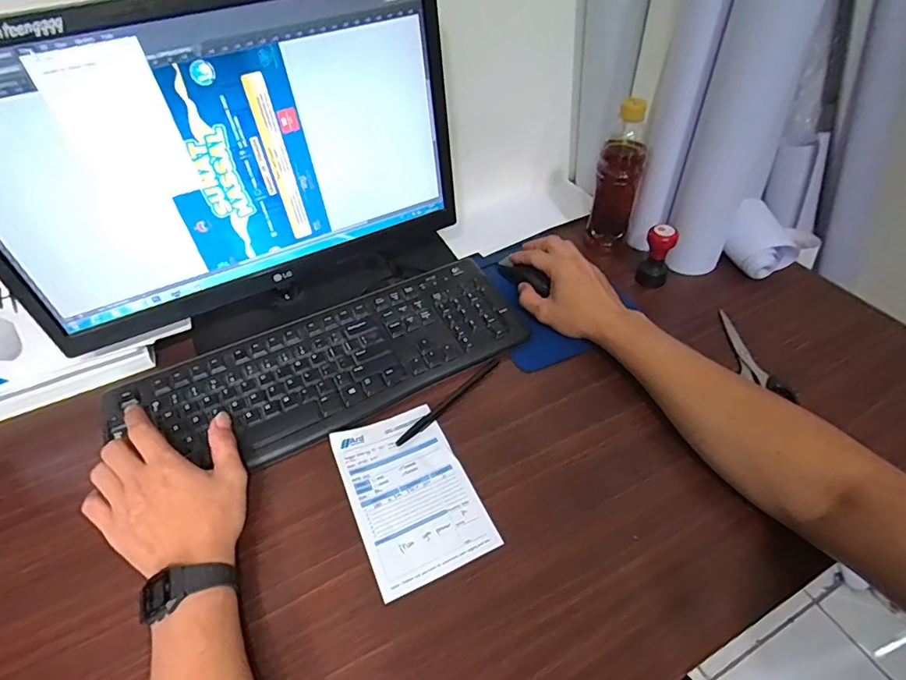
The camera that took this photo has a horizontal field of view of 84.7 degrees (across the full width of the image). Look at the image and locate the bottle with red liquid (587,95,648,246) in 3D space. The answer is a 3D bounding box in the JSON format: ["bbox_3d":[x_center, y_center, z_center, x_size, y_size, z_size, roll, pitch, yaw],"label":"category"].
[{"bbox_3d":[0.213,-0.212,0.636,0.053,0.180,0.054,15,50,17],"label":"bottle with red liquid"}]

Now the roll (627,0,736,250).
[{"bbox_3d":[0.254,-0.265,0.560,0.047,0.345,0.059,11,48,13],"label":"roll"}]

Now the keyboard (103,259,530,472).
[{"bbox_3d":[-0.132,0.024,0.540,0.427,0.021,0.159,-19,49,-15],"label":"keyboard"}]

